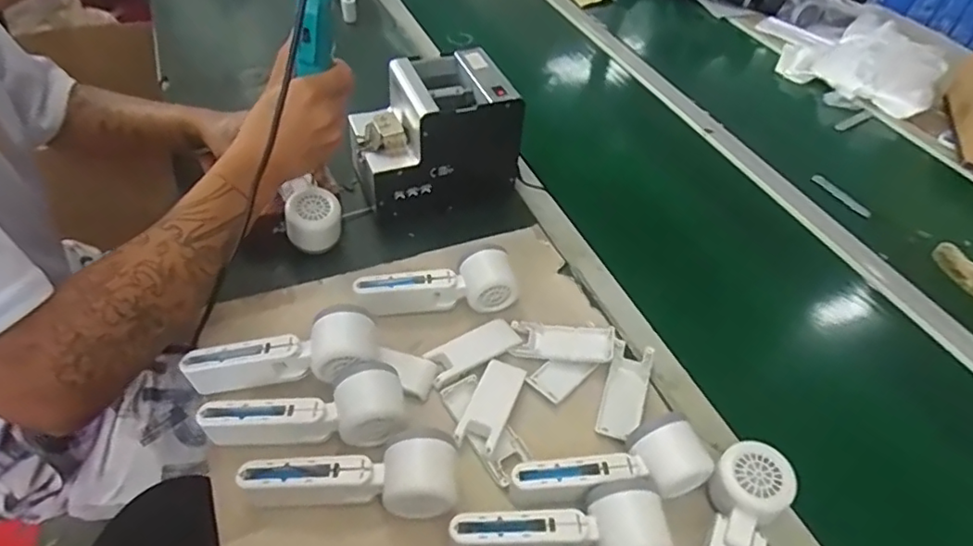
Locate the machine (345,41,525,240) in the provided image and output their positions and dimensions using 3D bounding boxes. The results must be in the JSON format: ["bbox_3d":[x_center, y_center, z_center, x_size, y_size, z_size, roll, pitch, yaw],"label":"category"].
[{"bbox_3d":[-0.066,-0.170,0.715,0.177,0.141,0.133,-14,50,-19],"label":"machine"}]

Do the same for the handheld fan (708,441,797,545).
[{"bbox_3d":[0.188,0.207,0.450,0.056,0.049,0.154,27,49,18],"label":"handheld fan"}]

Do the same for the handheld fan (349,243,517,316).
[{"bbox_3d":[-0.052,0.009,0.618,0.168,0.049,0.056,-3,47,-9],"label":"handheld fan"}]

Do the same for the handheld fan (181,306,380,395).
[{"bbox_3d":[-0.184,0.073,0.531,0.166,0.055,0.060,-3,47,-9],"label":"handheld fan"}]

